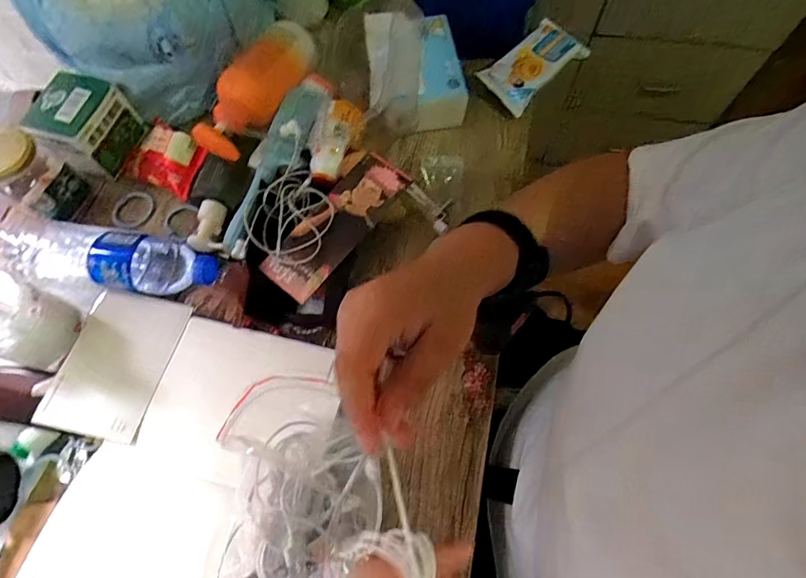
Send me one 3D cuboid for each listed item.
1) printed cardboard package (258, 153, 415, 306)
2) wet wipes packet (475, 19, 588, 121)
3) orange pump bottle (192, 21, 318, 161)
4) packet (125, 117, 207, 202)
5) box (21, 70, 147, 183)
[{"bbox_3d":[-0.070,-0.071,0.482,0.062,0.008,0.176,36,79,12],"label":"printed cardboard package"},{"bbox_3d":[0.170,-0.294,0.592,0.137,0.035,0.072,-43,72,-14],"label":"wet wipes packet"},{"bbox_3d":[-0.166,-0.242,0.541,0.067,0.051,0.201,20,70,10],"label":"orange pump bottle"},{"bbox_3d":[-0.284,-0.156,0.544,0.104,0.015,0.074,27,97,15],"label":"packet"},{"bbox_3d":[-0.378,-0.194,0.546,0.081,0.073,0.096,14,69,8],"label":"box"}]

